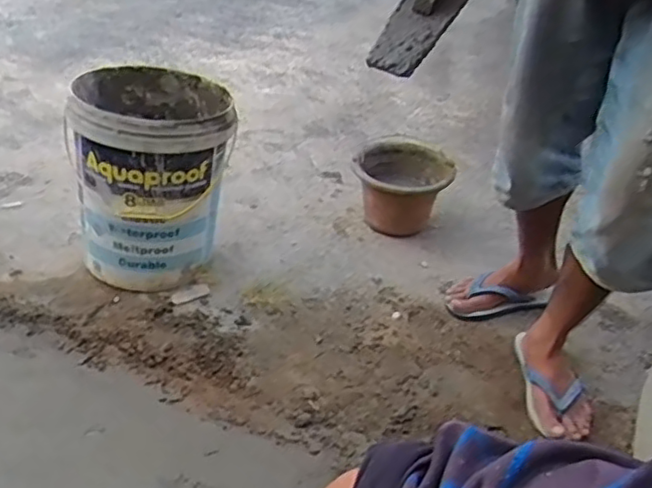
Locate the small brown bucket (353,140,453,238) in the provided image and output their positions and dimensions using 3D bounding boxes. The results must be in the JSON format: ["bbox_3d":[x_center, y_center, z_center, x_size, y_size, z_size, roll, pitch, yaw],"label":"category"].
[{"bbox_3d":[0.193,-0.139,1.671,0.236,0.178,0.231,4,37,6],"label":"small brown bucket"}]

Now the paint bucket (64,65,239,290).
[{"bbox_3d":[-0.341,-0.137,1.368,0.312,0.381,0.310,-7,37,-9],"label":"paint bucket"}]

